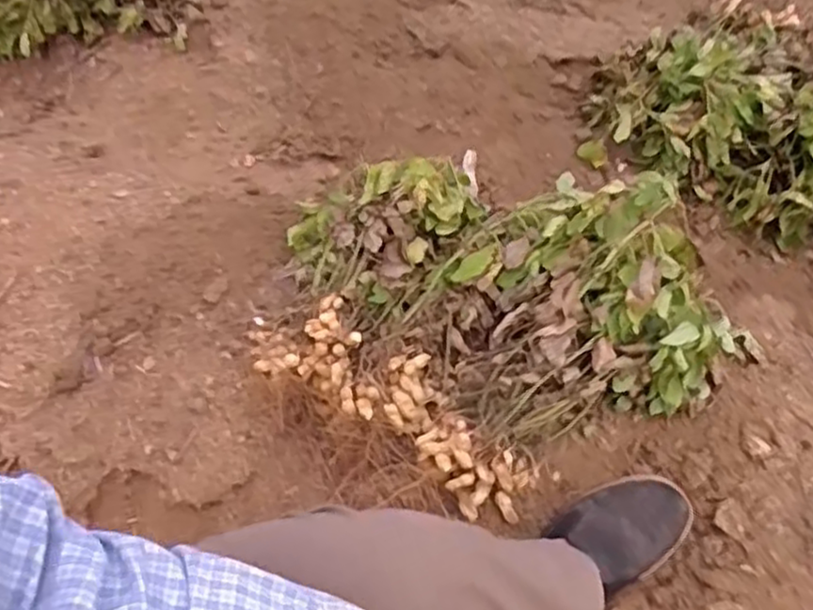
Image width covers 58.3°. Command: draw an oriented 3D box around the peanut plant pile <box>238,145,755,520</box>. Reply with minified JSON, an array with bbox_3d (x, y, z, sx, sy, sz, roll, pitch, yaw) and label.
[{"bbox_3d":[0.072,-0.029,0.890,0.503,0.182,0.477,-21,48,-15],"label":"peanut plant pile"}]

